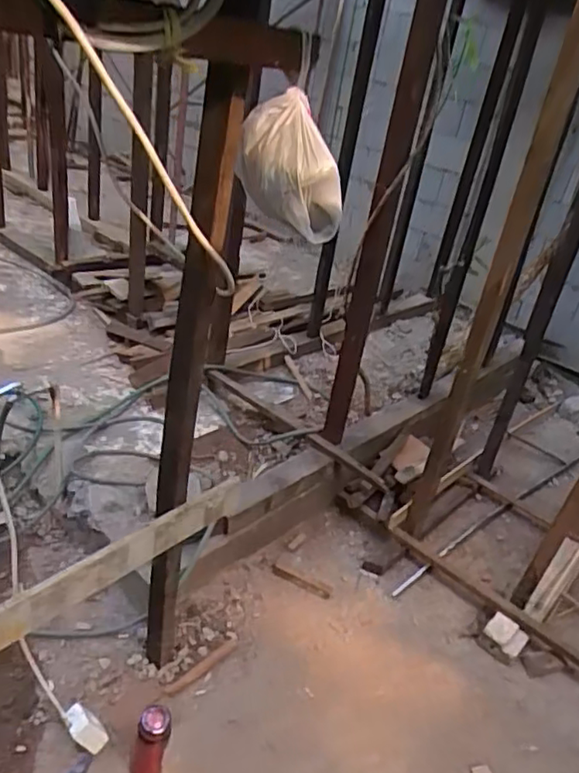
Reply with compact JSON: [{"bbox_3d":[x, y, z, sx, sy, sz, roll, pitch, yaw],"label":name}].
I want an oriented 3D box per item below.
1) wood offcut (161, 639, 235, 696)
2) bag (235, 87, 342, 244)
[{"bbox_3d":[-0.247,0.788,1.735,0.243,0.010,0.035,-20,39,-39],"label":"wood offcut"},{"bbox_3d":[0.001,-0.393,1.112,0.186,0.229,0.186,6,30,-5],"label":"bag"}]

